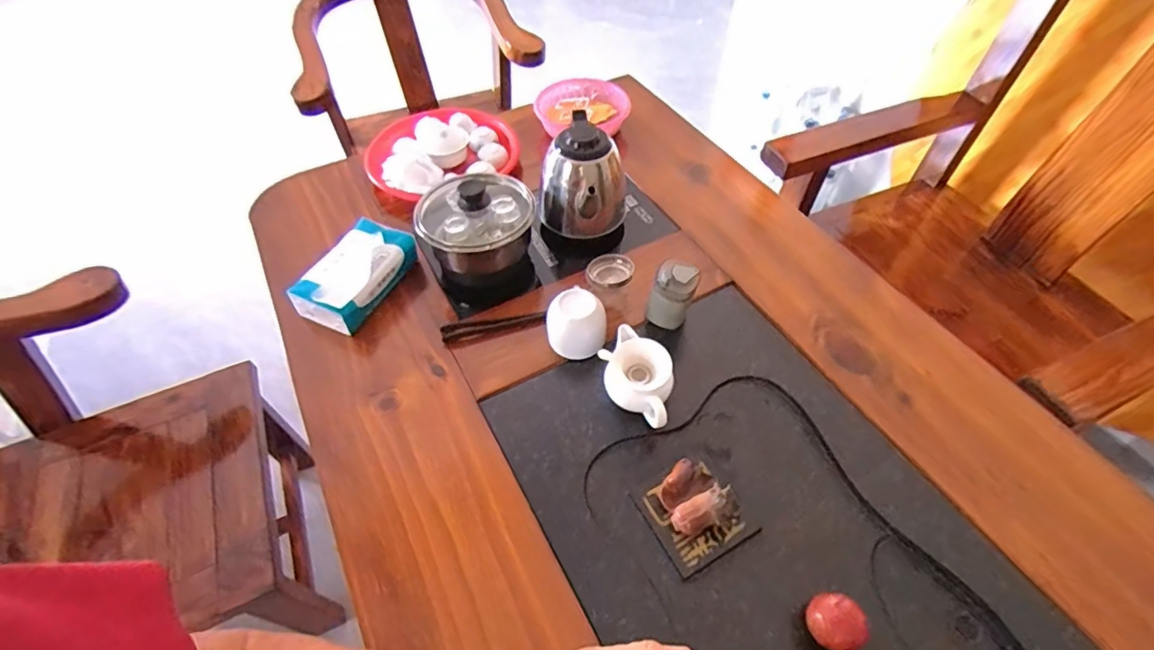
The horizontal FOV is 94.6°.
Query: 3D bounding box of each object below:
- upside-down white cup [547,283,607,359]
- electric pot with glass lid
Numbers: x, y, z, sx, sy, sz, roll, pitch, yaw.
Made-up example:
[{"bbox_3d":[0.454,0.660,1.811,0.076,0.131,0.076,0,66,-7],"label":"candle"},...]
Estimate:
[{"bbox_3d":[-0.001,-0.003,0.683,0.075,0.073,0.068,-2,51,-2],"label":"upside-down white cup"},{"bbox_3d":[-0.144,-0.133,0.780,0.163,0.147,0.146,-13,53,-11],"label":"electric pot with glass lid"}]

